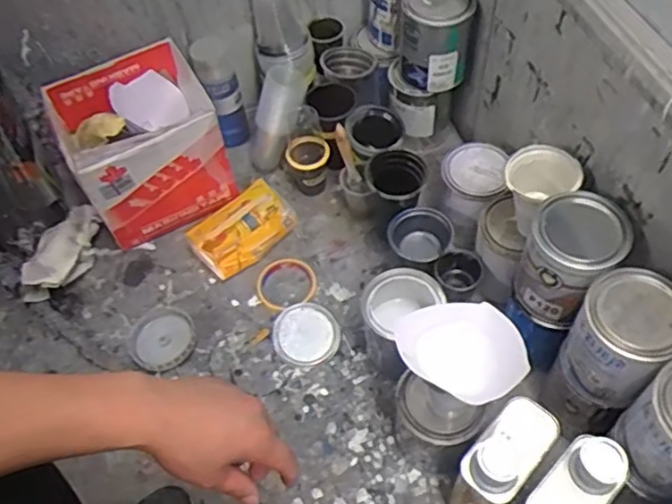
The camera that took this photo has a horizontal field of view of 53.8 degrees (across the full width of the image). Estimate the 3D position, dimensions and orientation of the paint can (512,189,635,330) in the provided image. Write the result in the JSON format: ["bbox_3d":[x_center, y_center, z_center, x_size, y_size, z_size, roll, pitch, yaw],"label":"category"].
[{"bbox_3d":[0.278,0.010,0.791,0.099,0.129,0.107,-2,56,3],"label":"paint can"}]

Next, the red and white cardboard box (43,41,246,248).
[{"bbox_3d":[-0.314,-0.173,1.088,0.230,0.199,0.229,-22,58,-11],"label":"red and white cardboard box"}]

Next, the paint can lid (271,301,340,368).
[{"bbox_3d":[-0.045,0.123,0.987,0.094,0.015,0.096,-2,56,3],"label":"paint can lid"}]

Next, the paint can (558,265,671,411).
[{"bbox_3d":[0.316,0.097,0.731,0.101,0.143,0.097,-2,56,3],"label":"paint can"}]

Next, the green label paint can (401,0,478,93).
[{"bbox_3d":[0.156,-0.336,1.031,0.111,0.126,0.106,3,56,6],"label":"green label paint can"}]

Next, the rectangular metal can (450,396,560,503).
[{"bbox_3d":[0.188,0.246,0.756,0.061,0.210,0.107,36,65,24],"label":"rectangular metal can"}]

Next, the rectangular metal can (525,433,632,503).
[{"bbox_3d":[0.244,0.281,0.727,0.105,0.215,0.066,-40,62,-21],"label":"rectangular metal can"}]

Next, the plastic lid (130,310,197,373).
[{"bbox_3d":[-0.256,0.132,0.991,0.095,0.024,0.093,-2,56,3],"label":"plastic lid"}]

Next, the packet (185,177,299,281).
[{"bbox_3d":[-0.150,-0.037,1.063,0.162,0.063,0.096,-37,61,-19],"label":"packet"}]

